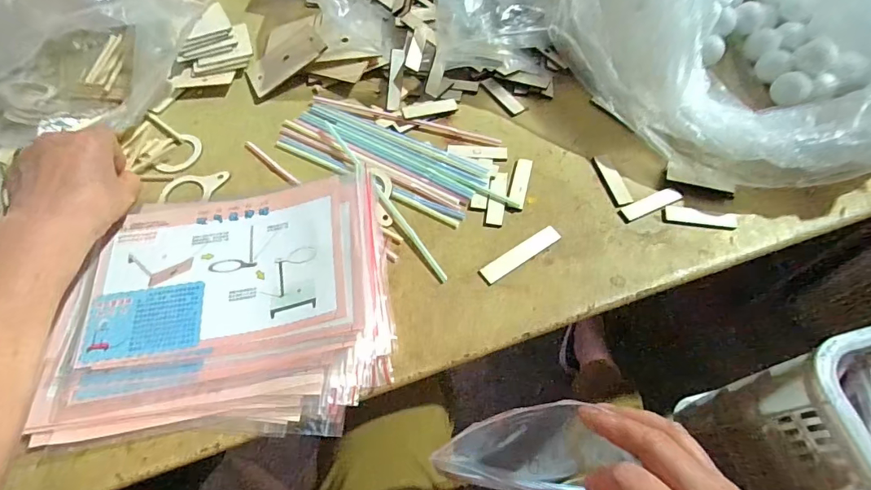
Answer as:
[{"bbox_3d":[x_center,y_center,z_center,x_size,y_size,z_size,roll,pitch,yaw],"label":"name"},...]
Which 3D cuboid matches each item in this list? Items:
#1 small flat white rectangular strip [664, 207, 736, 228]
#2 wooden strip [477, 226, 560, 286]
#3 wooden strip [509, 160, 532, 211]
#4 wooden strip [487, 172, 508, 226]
[{"bbox_3d":[0.236,-0.026,0.404,0.057,0.007,0.014,12,62,7],"label":"small flat white rectangular strip"},{"bbox_3d":[0.075,0.008,0.399,0.080,0.004,0.017,-31,66,-16],"label":"wooden strip"},{"bbox_3d":[0.082,-0.060,0.436,0.015,0.004,0.059,12,62,7],"label":"wooden strip"},{"bbox_3d":[0.058,-0.045,0.426,0.016,0.004,0.057,8,61,4],"label":"wooden strip"}]

